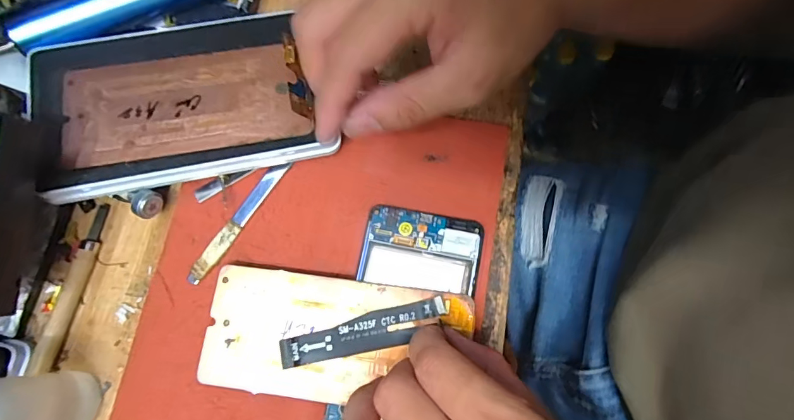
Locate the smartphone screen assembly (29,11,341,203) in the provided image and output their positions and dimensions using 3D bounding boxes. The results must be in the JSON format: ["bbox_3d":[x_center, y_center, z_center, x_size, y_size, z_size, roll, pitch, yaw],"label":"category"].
[{"bbox_3d":[-0.138,-0.068,0.277,0.162,0.013,0.101,-11,76,-4],"label":"smartphone screen assembly"}]

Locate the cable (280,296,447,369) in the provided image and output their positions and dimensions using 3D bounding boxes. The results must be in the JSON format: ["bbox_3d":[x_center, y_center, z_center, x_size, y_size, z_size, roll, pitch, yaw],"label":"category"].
[{"bbox_3d":[-0.019,0.069,0.250,0.094,0.007,0.020,-12,74,-1],"label":"cable"}]

